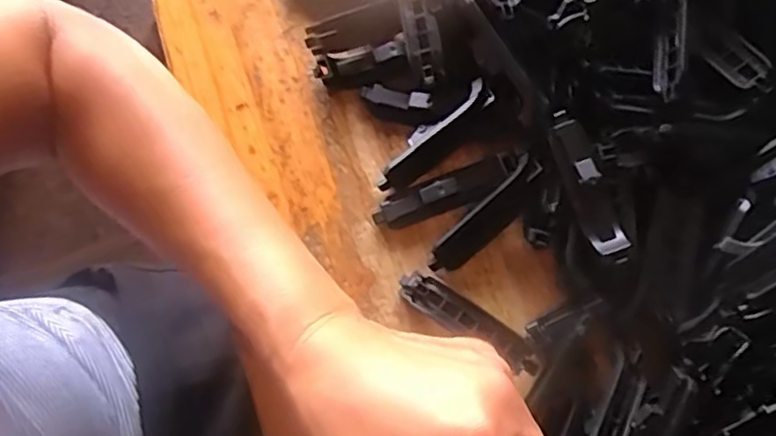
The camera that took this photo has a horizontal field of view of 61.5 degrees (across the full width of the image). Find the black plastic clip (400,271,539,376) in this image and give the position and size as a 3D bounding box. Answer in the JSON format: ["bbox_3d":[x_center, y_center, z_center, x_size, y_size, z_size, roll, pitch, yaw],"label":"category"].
[{"bbox_3d":[0.040,0.052,0.323,0.075,0.015,0.017,34,80,5],"label":"black plastic clip"}]

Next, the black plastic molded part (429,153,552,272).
[{"bbox_3d":[0.051,0.001,0.327,0.071,0.016,0.019,-43,83,6],"label":"black plastic molded part"}]

